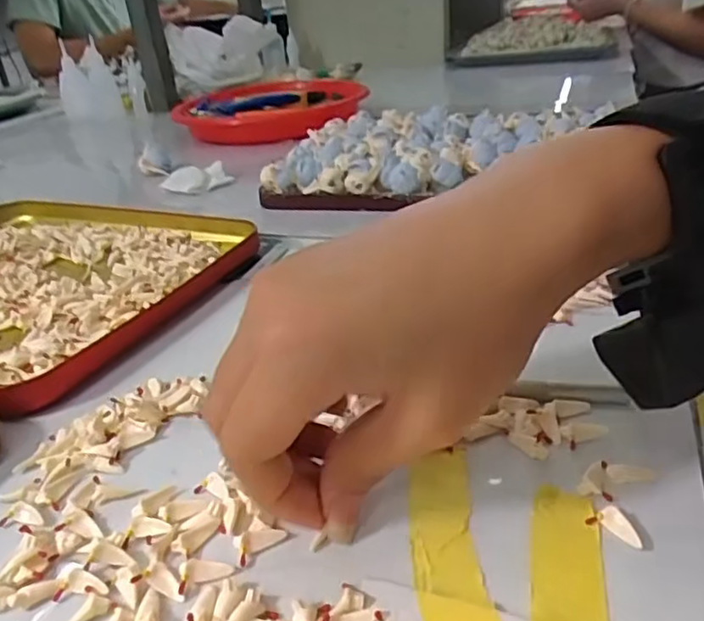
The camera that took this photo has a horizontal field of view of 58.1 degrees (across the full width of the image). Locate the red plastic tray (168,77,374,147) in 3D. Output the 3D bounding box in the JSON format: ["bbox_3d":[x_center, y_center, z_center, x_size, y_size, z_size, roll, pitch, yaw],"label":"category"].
[{"bbox_3d":[-0.085,-0.235,0.726,0.191,0.029,0.185,-2,29,7],"label":"red plastic tray"}]

